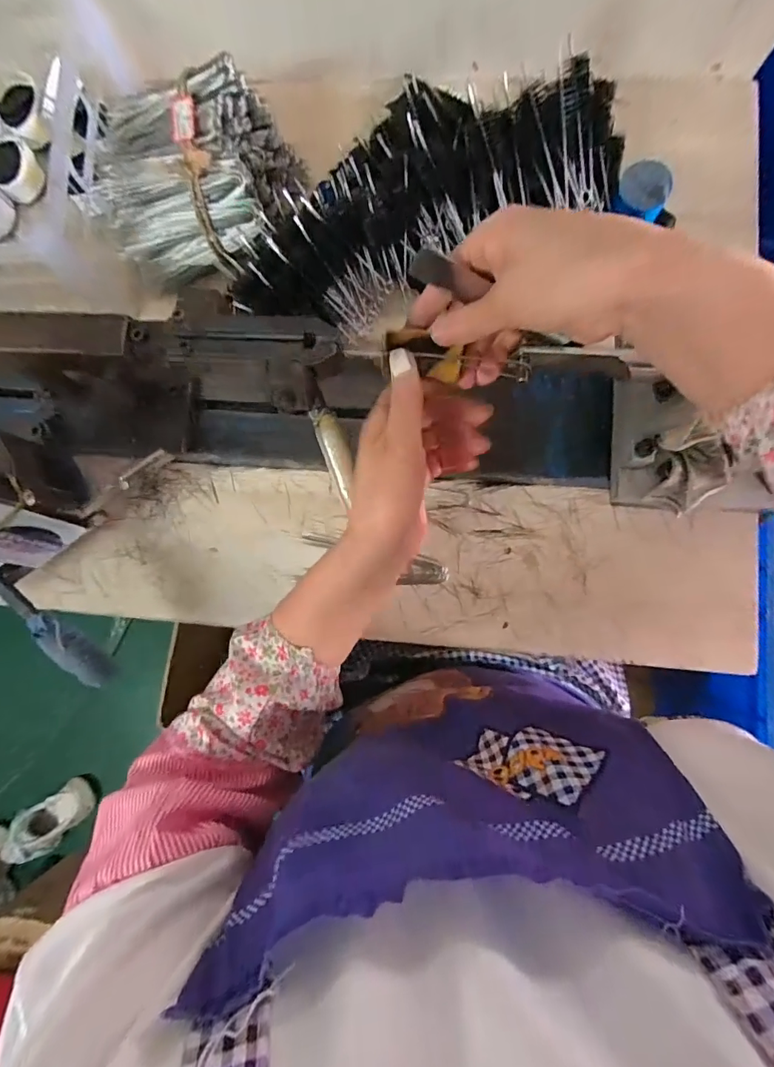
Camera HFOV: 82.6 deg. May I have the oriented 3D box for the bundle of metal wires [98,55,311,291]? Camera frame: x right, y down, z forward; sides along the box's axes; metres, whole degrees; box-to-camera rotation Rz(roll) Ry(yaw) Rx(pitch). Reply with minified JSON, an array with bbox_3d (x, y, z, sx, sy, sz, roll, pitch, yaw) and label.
[{"bbox_3d":[-0.189,-0.348,0.427,0.188,0.074,0.166,5,83,5],"label":"bundle of metal wires"}]

